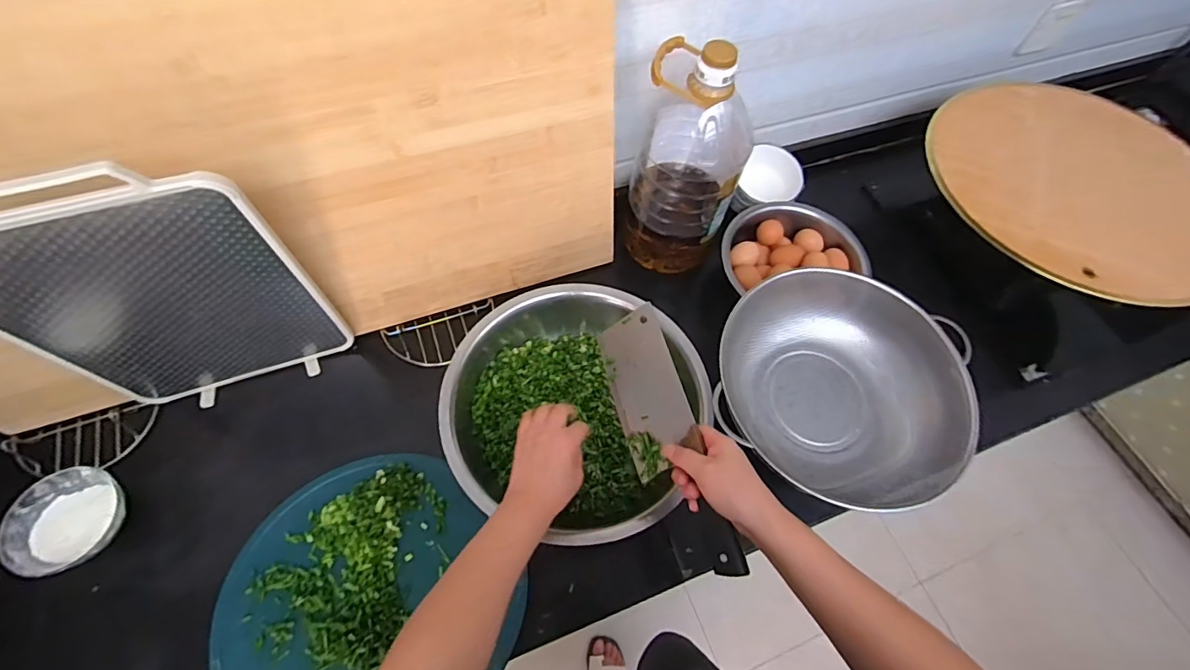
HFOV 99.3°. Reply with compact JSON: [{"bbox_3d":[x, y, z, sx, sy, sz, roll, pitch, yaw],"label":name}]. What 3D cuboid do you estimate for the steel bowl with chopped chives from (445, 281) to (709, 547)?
[{"bbox_3d":[-0.029,0.099,0.700,0.328,0.115,0.332,1,62,-2],"label":"steel bowl with chopped chives"}]

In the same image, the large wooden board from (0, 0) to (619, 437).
[{"bbox_3d":[-0.383,-0.155,0.576,0.874,0.506,0.031,-18,54,-13],"label":"large wooden board"}]

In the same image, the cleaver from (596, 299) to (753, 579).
[{"bbox_3d":[0.070,0.105,0.534,0.085,0.017,0.285,-33,59,29],"label":"cleaver"}]

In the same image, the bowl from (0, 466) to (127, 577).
[{"bbox_3d":[-0.637,0.229,0.620,0.122,0.052,0.114,1,62,-2],"label":"bowl"}]

